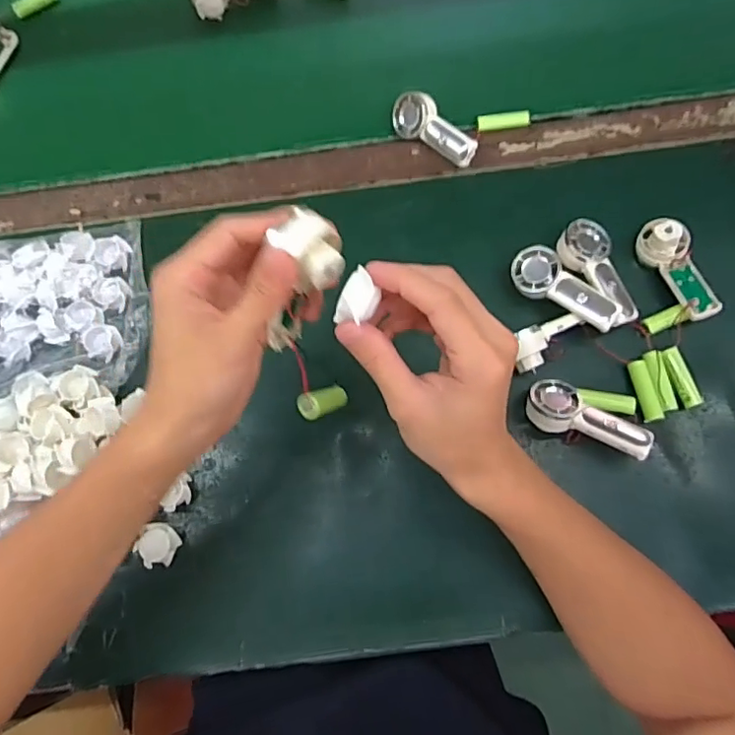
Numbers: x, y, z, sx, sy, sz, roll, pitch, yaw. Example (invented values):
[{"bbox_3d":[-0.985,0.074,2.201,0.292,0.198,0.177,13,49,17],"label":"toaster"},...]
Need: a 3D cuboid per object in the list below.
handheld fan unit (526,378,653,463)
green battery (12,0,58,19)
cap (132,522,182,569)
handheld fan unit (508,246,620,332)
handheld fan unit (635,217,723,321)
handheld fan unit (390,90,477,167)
[{"bbox_3d":[0.168,0.039,0.434,0.090,0.038,0.038,21,74,9],"label":"handheld fan unit"},{"bbox_3d":[-0.371,-0.409,0.627,0.050,0.014,0.013,-36,74,-9],"label":"green battery"},{"bbox_3d":[-0.164,0.139,0.440,0.030,0.011,0.032,-1,72,2],"label":"cap"},{"bbox_3d":[0.160,-0.062,0.464,0.092,0.036,0.032,41,78,14],"label":"handheld fan unit"},{"bbox_3d":[0.261,-0.082,0.471,0.029,0.031,0.092,-21,72,-4],"label":"handheld fan unit"},{"bbox_3d":[0.062,-0.222,0.526,0.096,0.029,0.029,42,79,14],"label":"handheld fan unit"}]

